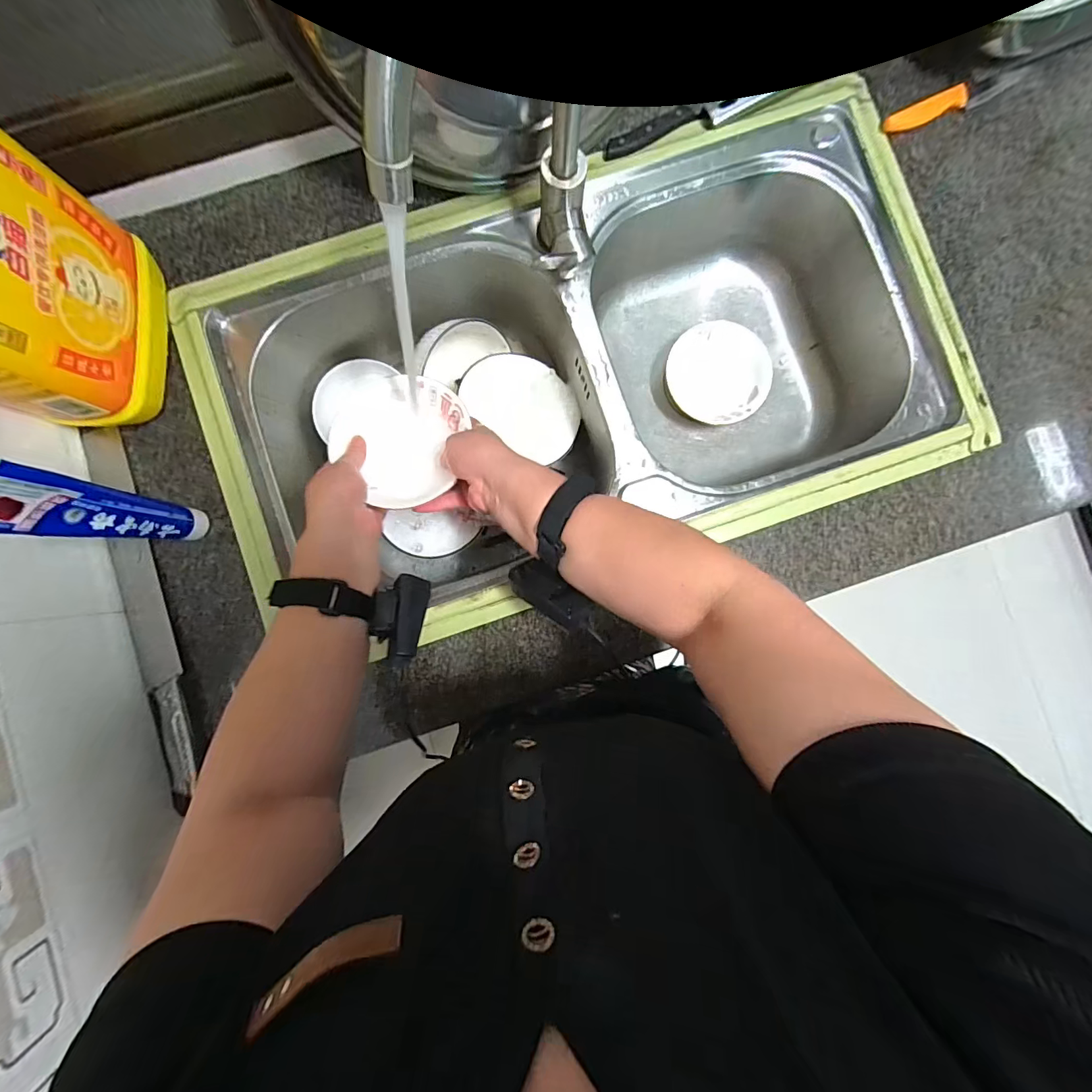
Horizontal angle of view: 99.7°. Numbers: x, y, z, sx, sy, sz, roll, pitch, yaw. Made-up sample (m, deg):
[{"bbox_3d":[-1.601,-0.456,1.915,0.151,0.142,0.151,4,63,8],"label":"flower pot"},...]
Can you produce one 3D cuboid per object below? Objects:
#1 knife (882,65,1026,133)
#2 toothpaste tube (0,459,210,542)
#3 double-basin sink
[{"bbox_3d":[0.446,-0.483,0.496,0.172,0.009,0.026,-25,88,-1],"label":"knife"},{"bbox_3d":[-0.358,-0.027,0.383,0.025,0.182,0.047,10,87,0],"label":"toothpaste tube"},{"bbox_3d":[0.045,-0.174,0.562,0.760,0.174,0.432,-17,88,-1],"label":"double-basin sink"}]

